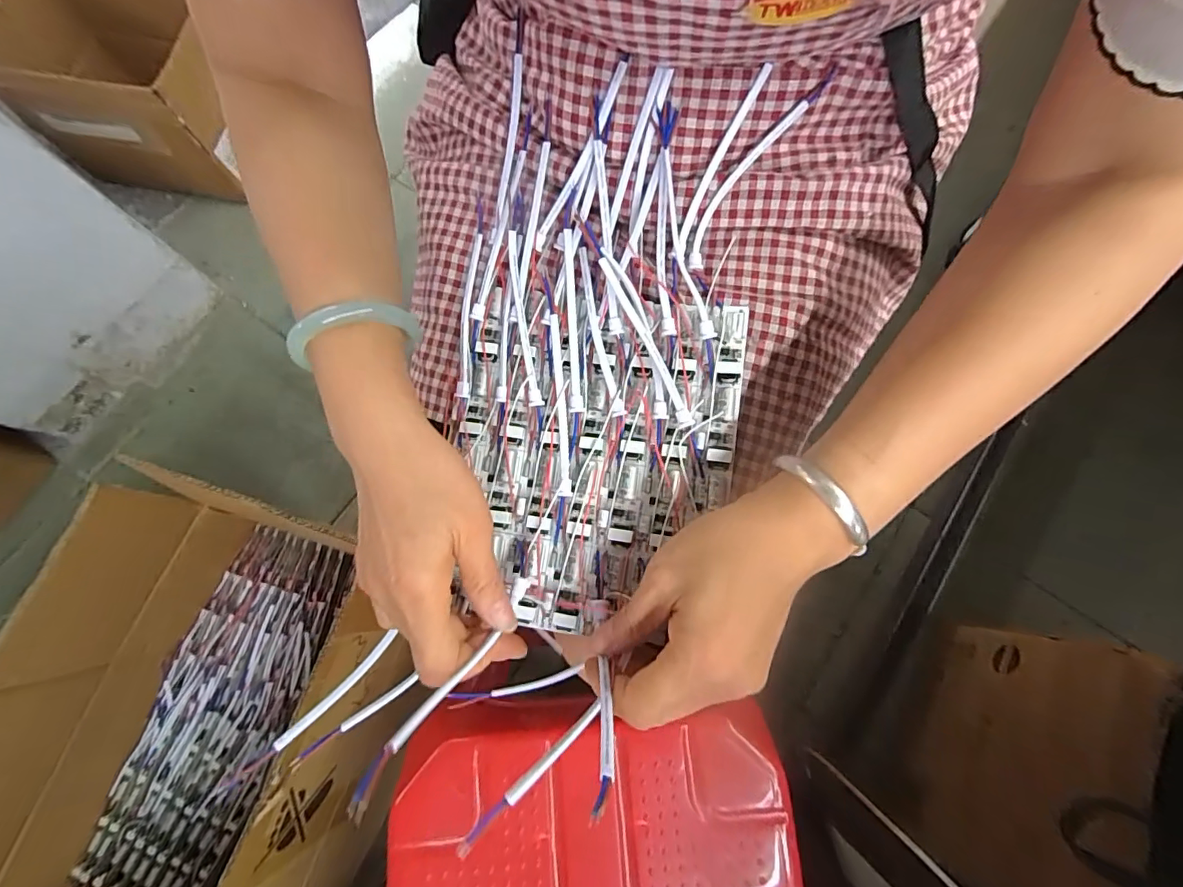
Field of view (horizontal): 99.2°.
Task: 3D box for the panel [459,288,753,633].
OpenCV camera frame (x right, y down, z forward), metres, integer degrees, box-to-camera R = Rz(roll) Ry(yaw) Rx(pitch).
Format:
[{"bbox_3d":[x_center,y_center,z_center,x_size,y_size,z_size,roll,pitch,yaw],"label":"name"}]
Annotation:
[{"bbox_3d":[-0.003,0.006,0.309,0.171,0.019,0.199,7,85,10],"label":"panel"}]

